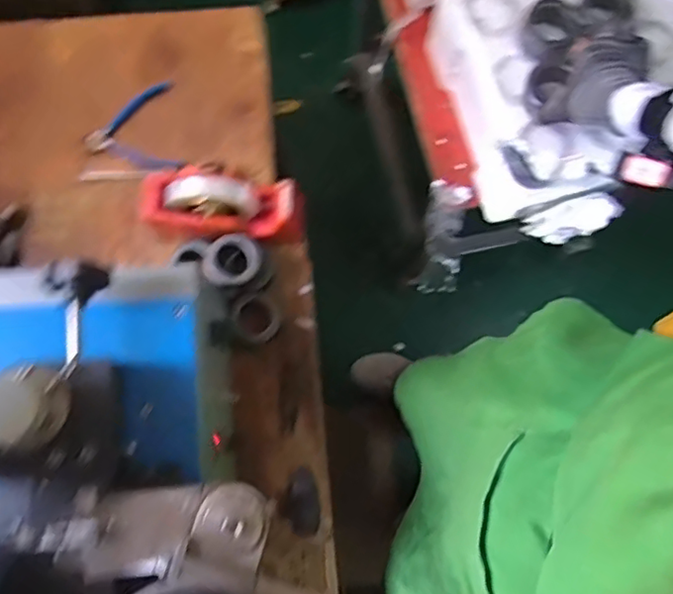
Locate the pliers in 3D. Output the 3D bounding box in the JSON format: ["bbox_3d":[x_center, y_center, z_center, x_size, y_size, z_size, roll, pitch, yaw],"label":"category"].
[{"bbox_3d":[-0.294,-0.236,0.862,0.130,0.022,0.132,-13,79,-4],"label":"pliers"}]

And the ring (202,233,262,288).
[{"bbox_3d":[-0.137,-0.048,0.780,0.073,0.021,0.072,0,79,-1],"label":"ring"}]

